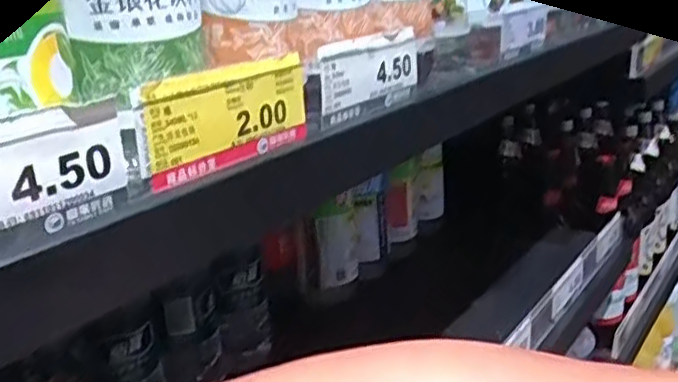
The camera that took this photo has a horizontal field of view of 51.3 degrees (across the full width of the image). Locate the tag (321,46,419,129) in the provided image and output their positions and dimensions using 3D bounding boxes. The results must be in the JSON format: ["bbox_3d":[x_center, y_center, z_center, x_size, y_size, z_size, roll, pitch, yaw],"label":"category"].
[{"bbox_3d":[0.019,-0.058,0.370,0.004,0.030,0.091,10,22,34],"label":"tag"}]

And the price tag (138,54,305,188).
[{"bbox_3d":[-0.043,-0.030,0.285,0.004,0.039,0.090,11,22,34],"label":"price tag"}]

